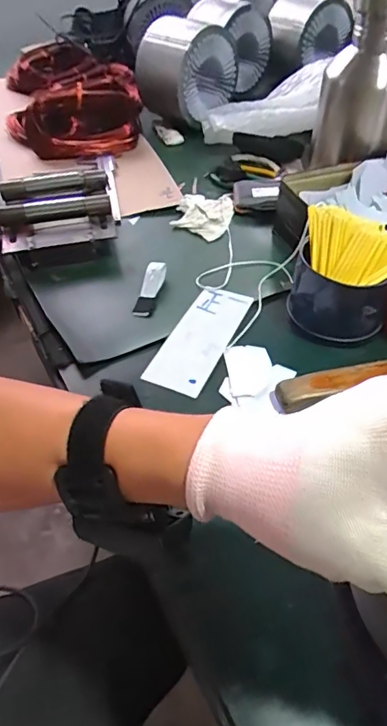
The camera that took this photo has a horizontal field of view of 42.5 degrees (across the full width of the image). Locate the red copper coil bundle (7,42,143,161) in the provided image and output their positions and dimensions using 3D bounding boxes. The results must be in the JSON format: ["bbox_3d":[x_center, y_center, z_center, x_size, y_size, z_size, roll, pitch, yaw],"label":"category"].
[{"bbox_3d":[-0.229,-0.501,0.932,0.240,0.068,0.411,-10,46,-7],"label":"red copper coil bundle"}]

